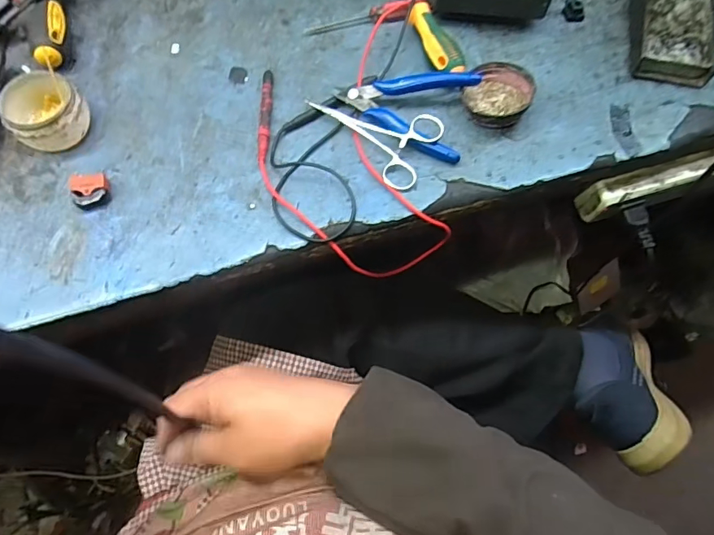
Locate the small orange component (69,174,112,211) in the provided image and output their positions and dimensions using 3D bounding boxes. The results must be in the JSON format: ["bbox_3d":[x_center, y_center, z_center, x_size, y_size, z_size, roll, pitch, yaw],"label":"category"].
[{"bbox_3d":[-0.217,-0.062,0.399,0.026,0.017,0.025,-9,67,-4],"label":"small orange component"}]

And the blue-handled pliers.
[{"bbox_3d":[0.049,-0.147,0.432,0.112,0.023,0.078,25,69,10],"label":"blue-handled pliers"}]

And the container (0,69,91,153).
[{"bbox_3d":[-0.265,-0.131,0.418,0.074,0.037,0.061,40,72,15],"label":"container"}]

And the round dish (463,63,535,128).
[{"bbox_3d":[0.124,-0.153,0.436,0.056,0.022,0.063,35,71,14],"label":"round dish"}]

